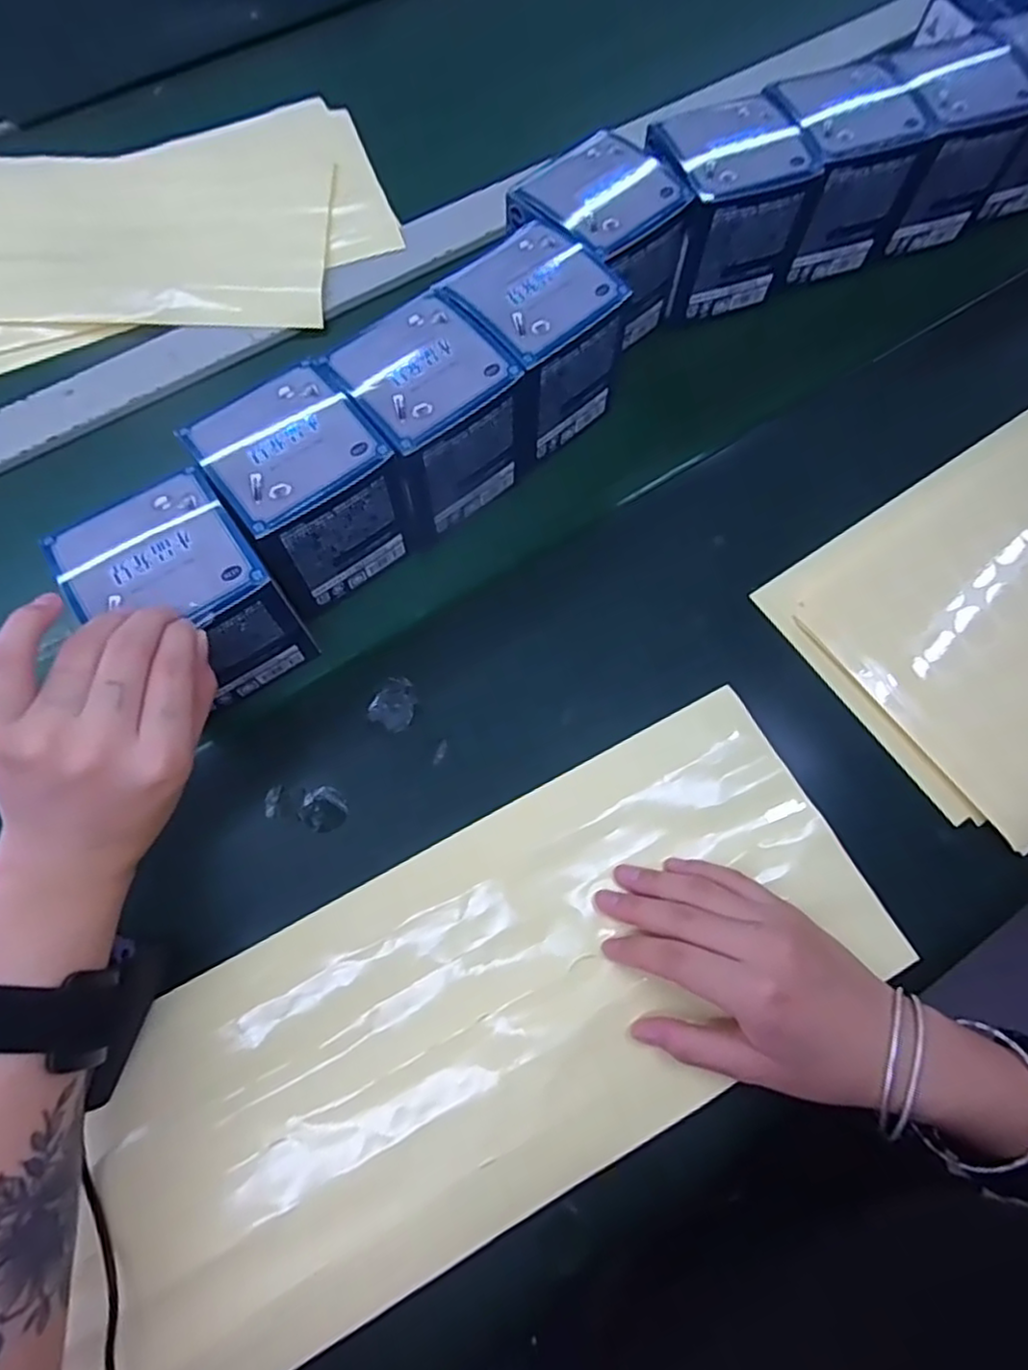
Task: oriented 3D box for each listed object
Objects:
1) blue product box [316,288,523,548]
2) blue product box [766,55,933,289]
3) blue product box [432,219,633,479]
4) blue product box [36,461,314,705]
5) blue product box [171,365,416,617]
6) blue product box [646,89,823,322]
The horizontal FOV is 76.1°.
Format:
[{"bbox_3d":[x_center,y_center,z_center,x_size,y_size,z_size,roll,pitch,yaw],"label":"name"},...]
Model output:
[{"bbox_3d":[-0.047,-0.150,0.381,0.085,0.087,0.080,-38,75,-11],"label":"blue product box"},{"bbox_3d":[0.214,-0.349,0.443,0.087,0.084,0.086,-17,72,-5],"label":"blue product box"},{"bbox_3d":[0.012,-0.203,0.398,0.082,0.087,0.078,-36,75,-11],"label":"blue product box"},{"bbox_3d":[-0.165,-0.043,0.341,0.077,0.088,0.079,-34,74,-11],"label":"blue product box"},{"bbox_3d":[-0.113,-0.104,0.362,0.084,0.096,0.074,-36,75,-11],"label":"blue product box"},{"bbox_3d":[0.136,-0.313,0.432,0.087,0.080,0.077,-21,72,-7],"label":"blue product box"}]

